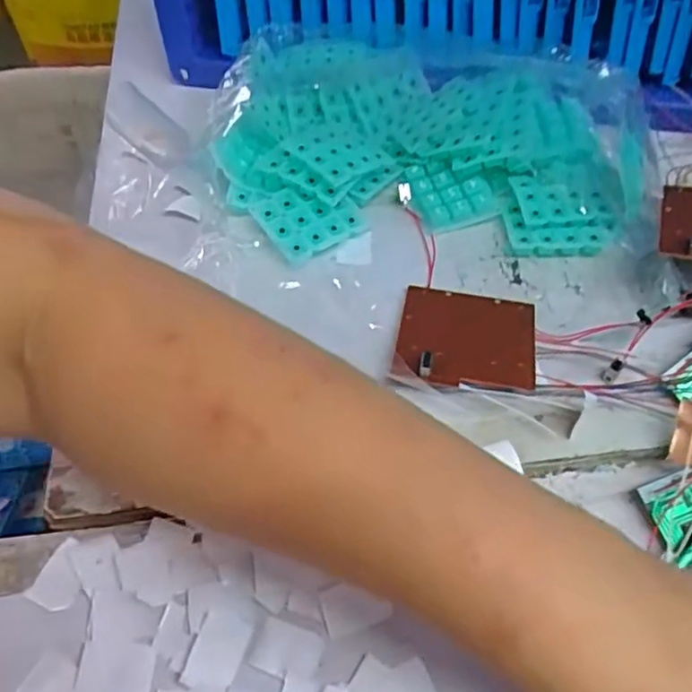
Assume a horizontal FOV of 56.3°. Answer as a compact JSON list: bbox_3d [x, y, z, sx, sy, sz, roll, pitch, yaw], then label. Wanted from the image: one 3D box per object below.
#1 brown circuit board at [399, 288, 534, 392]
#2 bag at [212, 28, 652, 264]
[{"bbox_3d":[0.065,-0.005,0.346,0.071,0.009,0.073,8,44,6],"label":"brown circuit board"},{"bbox_3d":[0.051,-0.136,0.415,0.262,0.059,0.159,0,53,0],"label":"bag"}]

